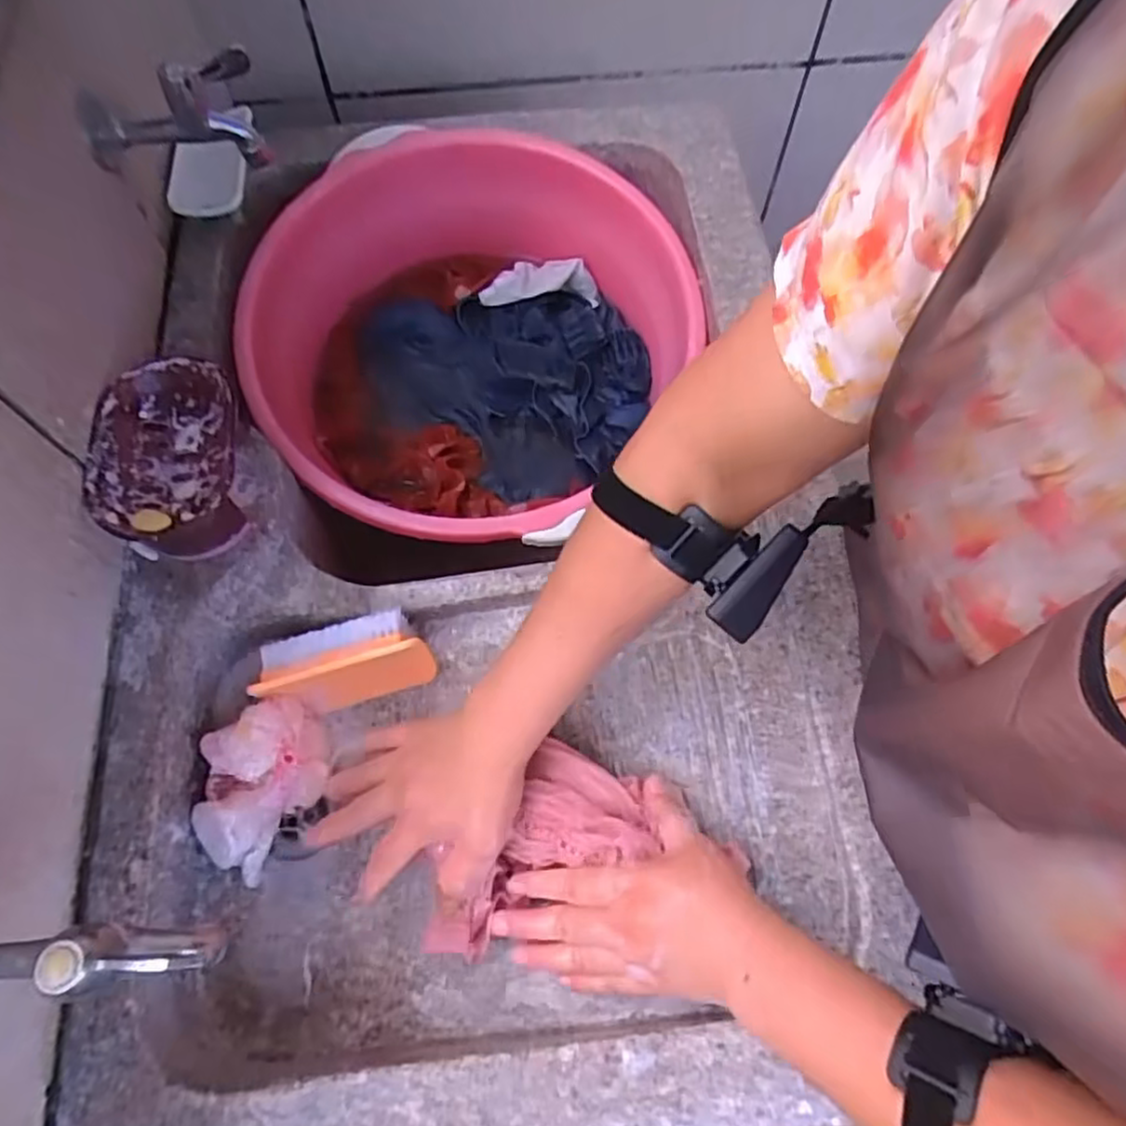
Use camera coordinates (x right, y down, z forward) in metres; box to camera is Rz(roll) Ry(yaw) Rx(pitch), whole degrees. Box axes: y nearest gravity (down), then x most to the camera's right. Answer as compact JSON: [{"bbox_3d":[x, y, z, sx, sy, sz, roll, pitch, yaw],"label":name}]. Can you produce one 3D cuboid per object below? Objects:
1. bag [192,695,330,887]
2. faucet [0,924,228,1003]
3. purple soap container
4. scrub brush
[{"bbox_3d":[-0.231,0.164,0.549,0.085,0.055,0.117,34,70,14],"label":"bag"},{"bbox_3d":[-0.242,0.180,0.335,0.133,0.071,0.044,-6,66,-3],"label":"faucet"},{"bbox_3d":[-0.295,-0.075,0.555,0.095,0.074,0.147,-9,66,-4],"label":"purple soap container"},{"bbox_3d":[-0.172,0.077,0.569,0.128,0.062,0.050,-14,67,-6],"label":"scrub brush"}]

